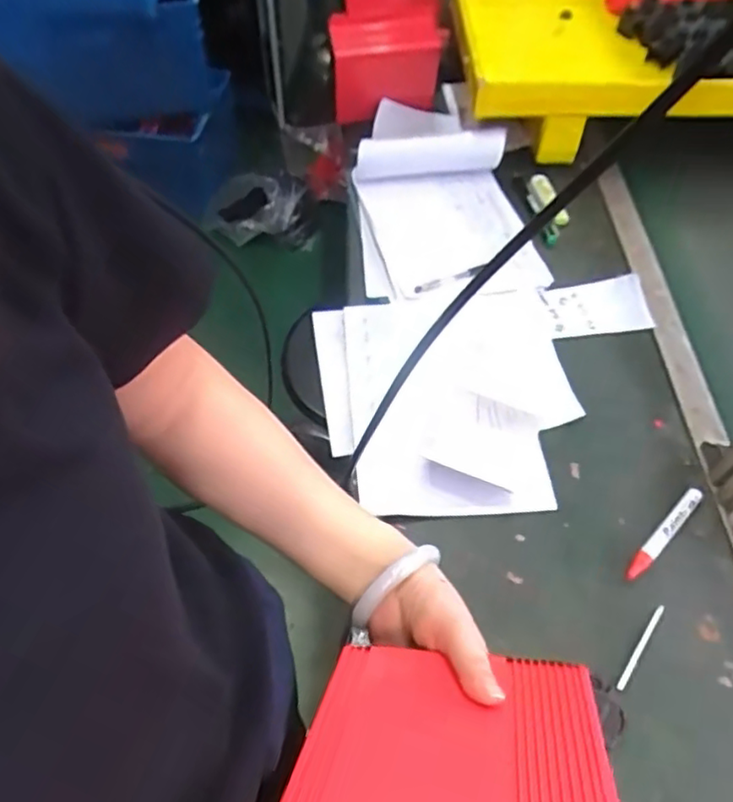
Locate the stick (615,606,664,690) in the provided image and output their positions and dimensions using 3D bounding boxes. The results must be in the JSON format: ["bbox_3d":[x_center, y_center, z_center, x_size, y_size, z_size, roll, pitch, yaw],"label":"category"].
[{"bbox_3d":[0.253,0.227,0.595,0.008,0.006,0.094,33,61,21],"label":"stick"}]

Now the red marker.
[{"bbox_3d":[0.308,0.137,0.668,0.125,0.019,0.017,-39,63,-24],"label":"red marker"}]

